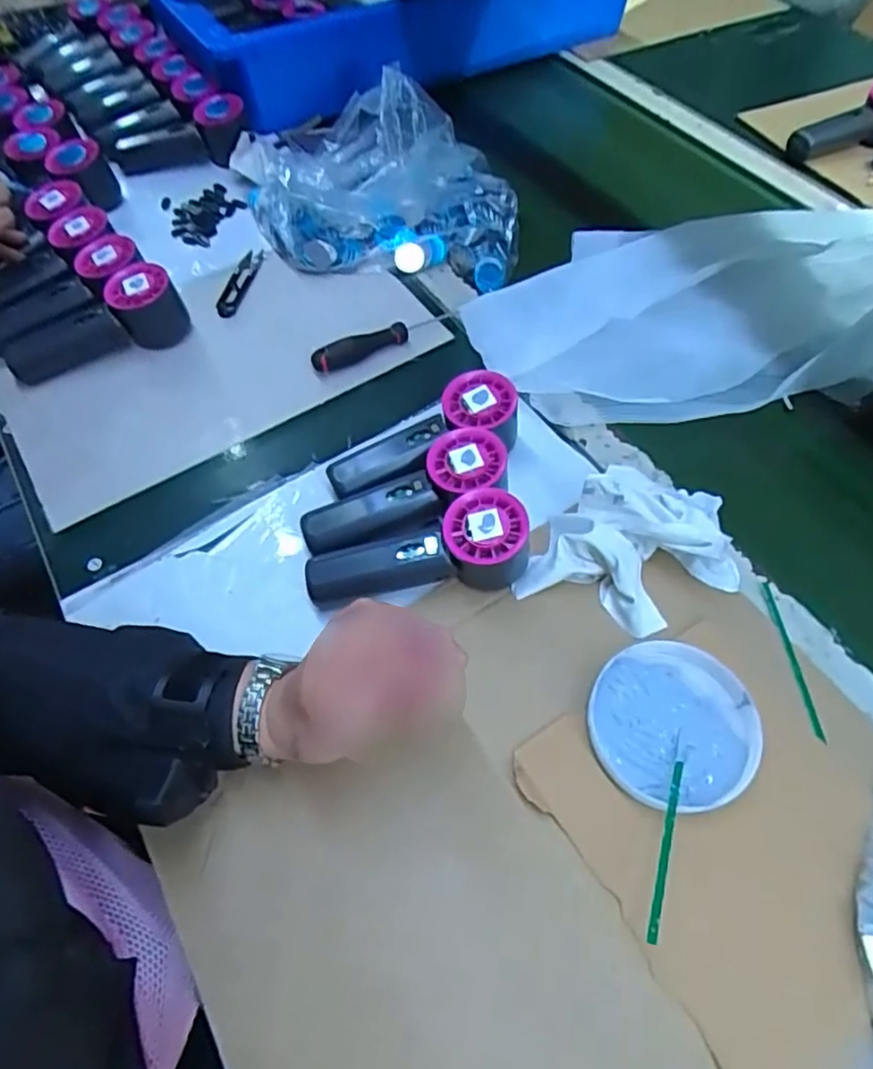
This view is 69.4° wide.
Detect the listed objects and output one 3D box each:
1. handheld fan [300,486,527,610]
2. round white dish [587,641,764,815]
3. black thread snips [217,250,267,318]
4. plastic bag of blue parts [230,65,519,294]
[{"bbox_3d":[-0.014,0.013,0.441,0.153,0.057,0.053,-6,60,-2],"label":"handheld fan"},{"bbox_3d":[0.146,0.119,0.393,0.098,0.022,0.097,-1,59,2],"label":"round white dish"},{"bbox_3d":[-0.197,-0.255,0.634,0.018,0.016,0.105,9,60,8],"label":"black thread snips"},{"bbox_3d":[-0.071,-0.379,0.659,0.304,0.079,0.248,0,59,3],"label":"plastic bag of blue parts"}]

